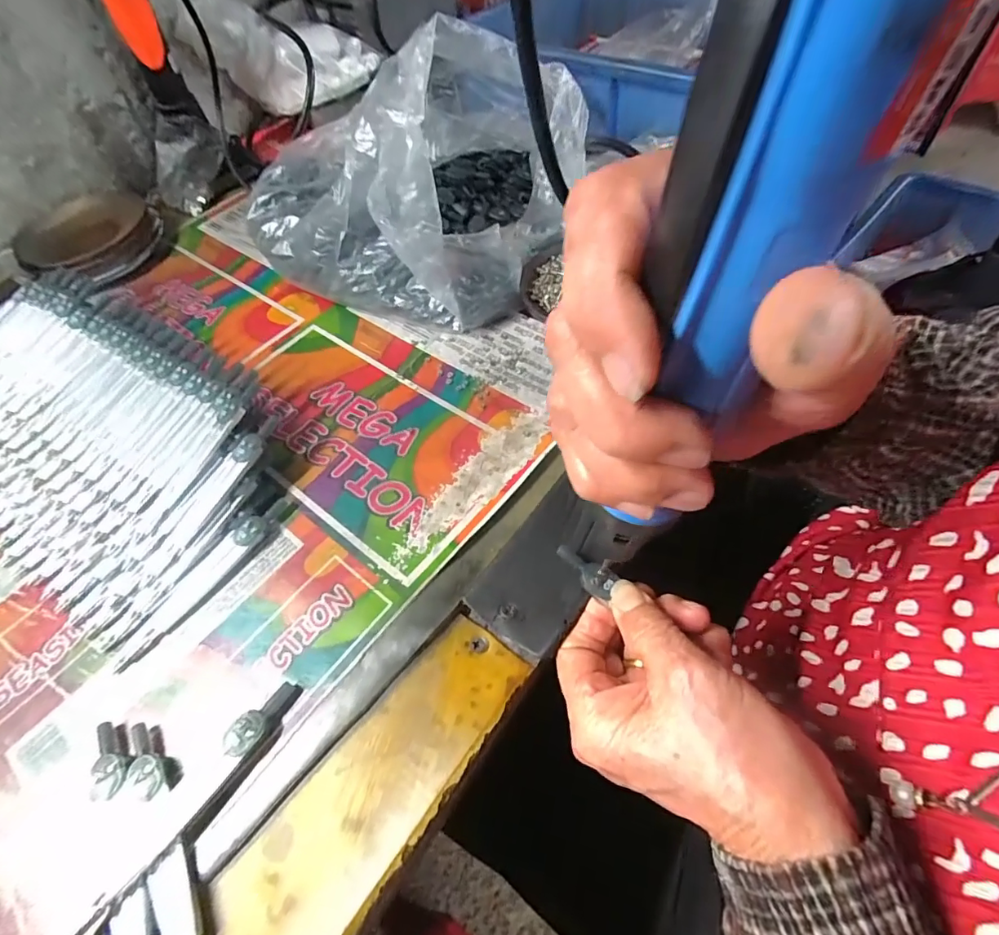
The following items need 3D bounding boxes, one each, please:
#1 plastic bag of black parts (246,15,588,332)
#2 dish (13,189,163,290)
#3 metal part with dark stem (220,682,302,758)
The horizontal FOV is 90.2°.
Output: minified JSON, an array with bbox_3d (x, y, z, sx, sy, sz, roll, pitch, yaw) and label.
[{"bbox_3d":[-0.080,-0.243,0.398,0.259,0.131,0.210,20,59,18],"label":"plastic bag of black parts"},{"bbox_3d":[-0.379,-0.215,0.466,0.113,0.035,0.118,-3,55,4],"label":"dish"},{"bbox_3d":[-0.106,0.112,0.223,0.013,0.009,0.036,31,49,24],"label":"metal part with dark stem"}]

